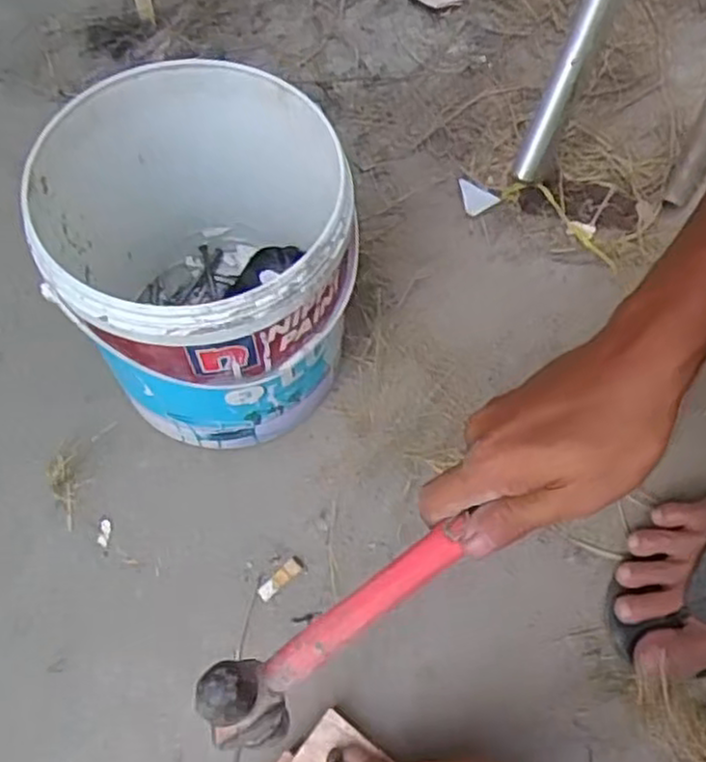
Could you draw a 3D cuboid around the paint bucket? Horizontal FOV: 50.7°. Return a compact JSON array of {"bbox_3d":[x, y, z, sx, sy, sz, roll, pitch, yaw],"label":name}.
[{"bbox_3d":[-0.087,-0.072,0.491,0.183,0.198,0.182,-10,68,2],"label":"paint bucket"}]

